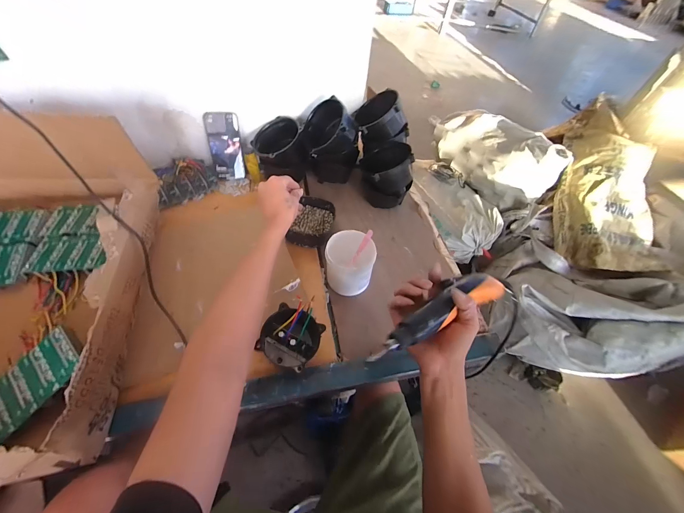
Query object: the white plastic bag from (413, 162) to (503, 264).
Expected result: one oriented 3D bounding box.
[{"bbox_3d":[0.588,-0.265,1.507,0.342,0.147,0.632,-5,54,-9],"label":"white plastic bag"}]

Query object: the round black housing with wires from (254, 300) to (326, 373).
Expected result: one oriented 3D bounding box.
[{"bbox_3d":[-0.082,0.129,0.495,0.099,0.123,0.060,39,24,8],"label":"round black housing with wires"}]

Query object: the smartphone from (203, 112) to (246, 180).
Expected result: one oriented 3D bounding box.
[{"bbox_3d":[-0.299,-0.282,0.742,0.078,0.161,0.014,-4,32,-8],"label":"smartphone"}]

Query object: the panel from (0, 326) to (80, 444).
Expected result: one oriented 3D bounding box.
[{"bbox_3d":[-0.409,0.166,0.375,0.079,0.006,0.126,38,77,20],"label":"panel"}]

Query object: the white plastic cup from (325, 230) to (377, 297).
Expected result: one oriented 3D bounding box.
[{"bbox_3d":[0.016,0.014,0.584,0.094,0.102,0.092,3,53,-3],"label":"white plastic cup"}]

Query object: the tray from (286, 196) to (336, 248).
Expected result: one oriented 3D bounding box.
[{"bbox_3d":[-0.066,-0.077,0.675,0.090,0.047,0.132,12,53,4],"label":"tray"}]

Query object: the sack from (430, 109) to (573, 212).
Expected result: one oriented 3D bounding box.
[{"bbox_3d":[0.789,-0.586,1.547,0.268,0.250,0.712,-19,57,-19],"label":"sack"}]

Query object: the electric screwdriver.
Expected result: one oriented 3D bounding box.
[{"bbox_3d":[0.135,0.073,0.392,0.244,0.040,0.053,-20,57,-31],"label":"electric screwdriver"}]

